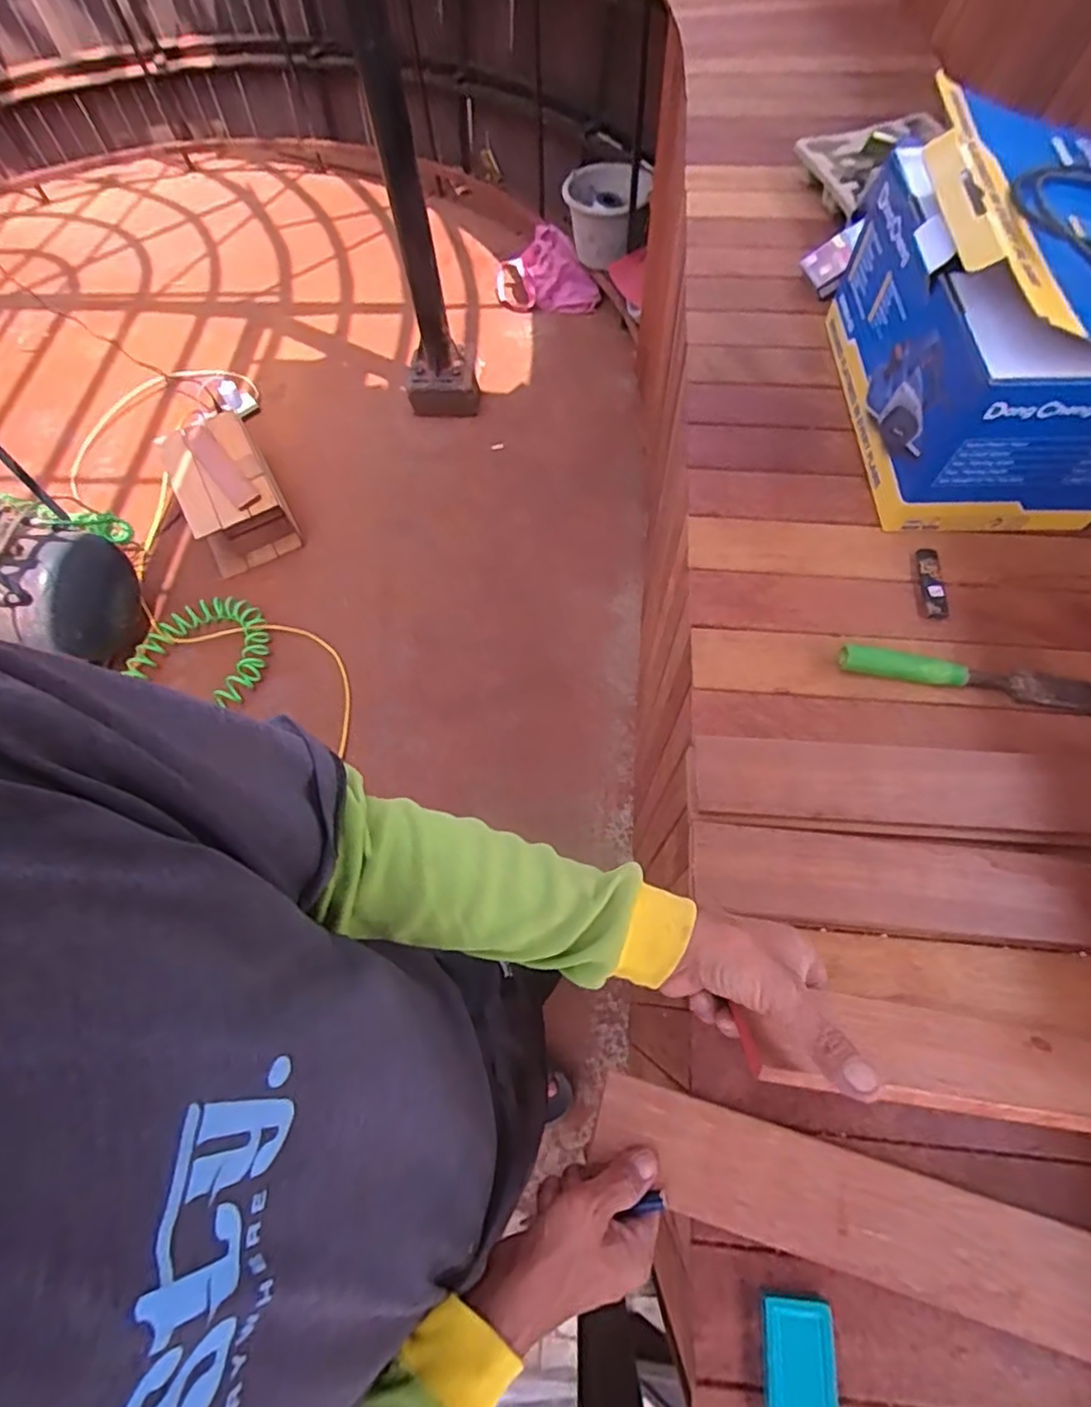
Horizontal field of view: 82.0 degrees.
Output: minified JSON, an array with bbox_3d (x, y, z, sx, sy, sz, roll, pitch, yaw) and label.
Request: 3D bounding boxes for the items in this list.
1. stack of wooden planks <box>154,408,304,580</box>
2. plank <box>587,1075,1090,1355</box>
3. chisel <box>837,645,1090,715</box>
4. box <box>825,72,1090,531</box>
[{"bbox_3d":[-0.857,-0.568,1.703,0.234,0.213,0.390,-29,67,-10],"label":"stack of wooden planks"},{"bbox_3d":[0.232,0.336,0.396,0.407,0.009,0.062,14,67,8],"label":"plank"},{"bbox_3d":[0.386,-0.022,0.560,0.237,0.026,0.035,7,66,6],"label":"chisel"},{"bbox_3d":[0.461,-0.375,0.611,0.245,0.216,0.341,-1,65,3],"label":"box"}]

